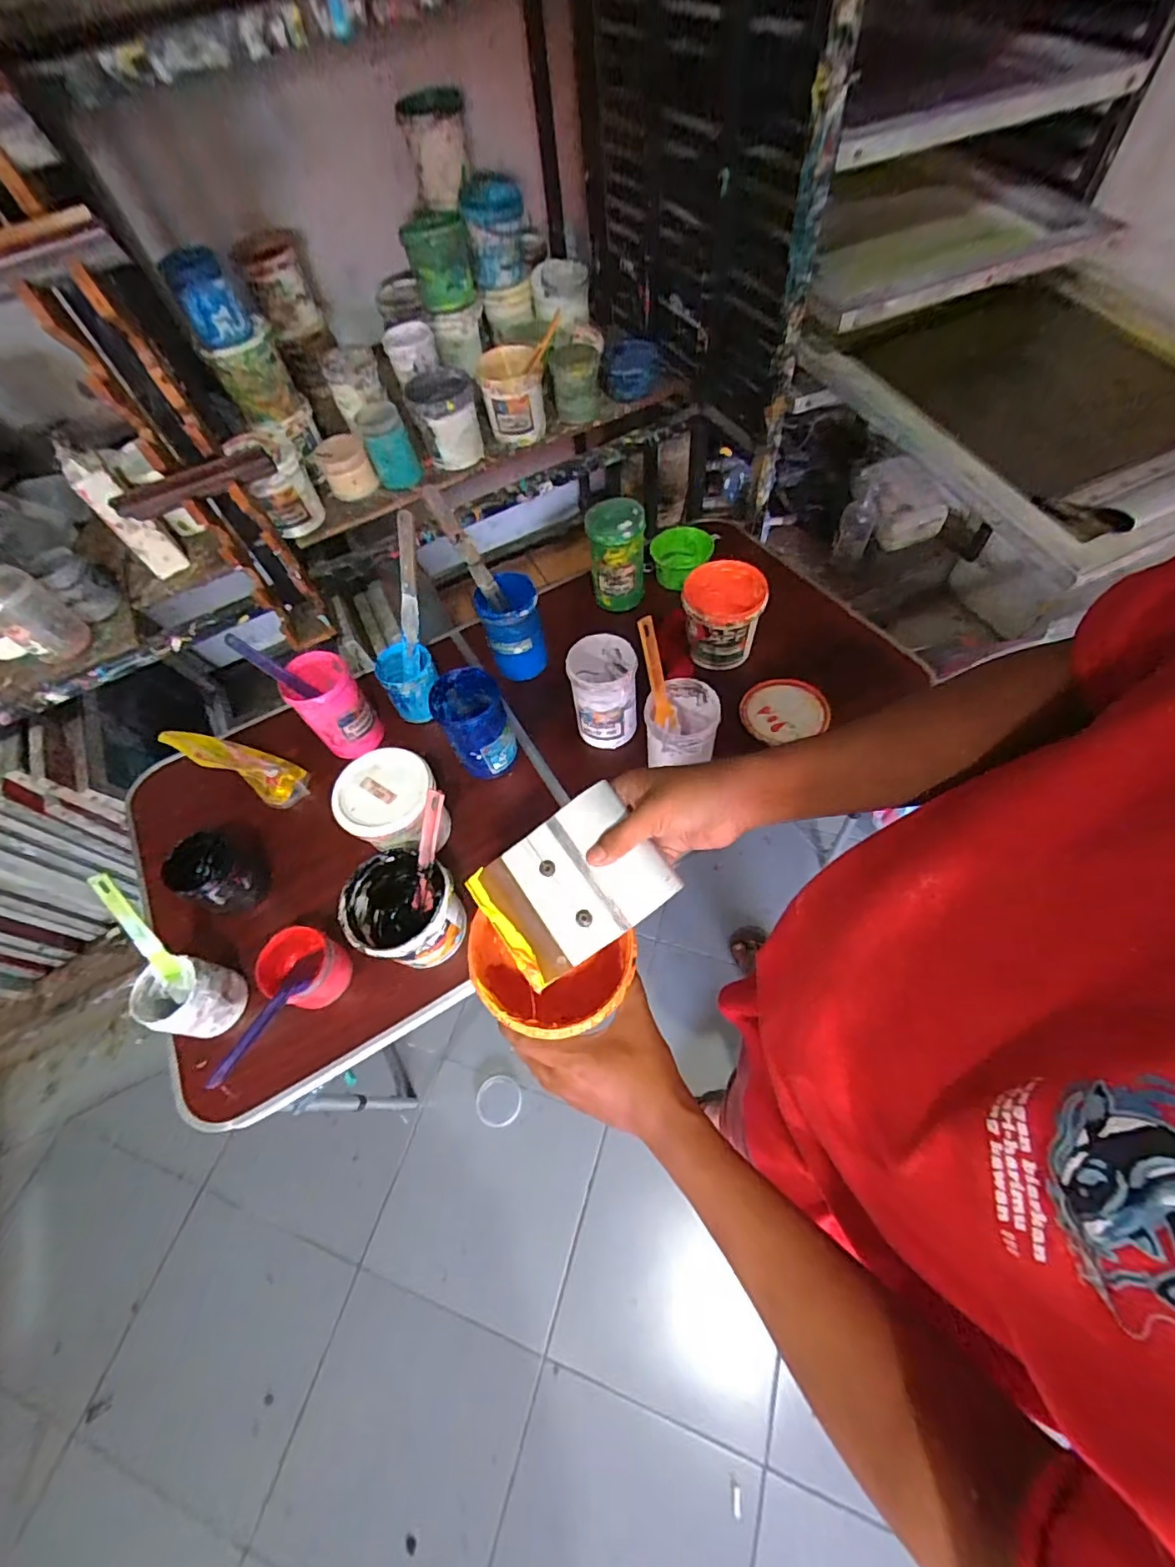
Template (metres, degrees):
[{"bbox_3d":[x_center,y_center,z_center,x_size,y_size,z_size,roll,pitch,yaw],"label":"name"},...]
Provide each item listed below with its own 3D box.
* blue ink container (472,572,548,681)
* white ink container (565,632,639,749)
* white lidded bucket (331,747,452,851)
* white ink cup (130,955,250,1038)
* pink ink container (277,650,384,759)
[{"bbox_3d":[-0.119,-0.252,0.917,0.095,0.135,0.099,-13,62,0],"label":"blue ink container"},{"bbox_3d":[0.026,-0.135,0.842,0.096,0.142,0.103,-1,63,7],"label":"white ink container"},{"bbox_3d":[-0.263,0.038,0.780,0.126,0.124,0.120,-3,62,6],"label":"white lidded bucket"},{"bbox_3d":[-0.488,0.262,0.699,0.090,0.082,0.087,5,63,9],"label":"white ink cup"},{"bbox_3d":[-0.387,-0.119,0.872,0.094,0.133,0.100,-35,64,-11],"label":"pink ink container"}]

